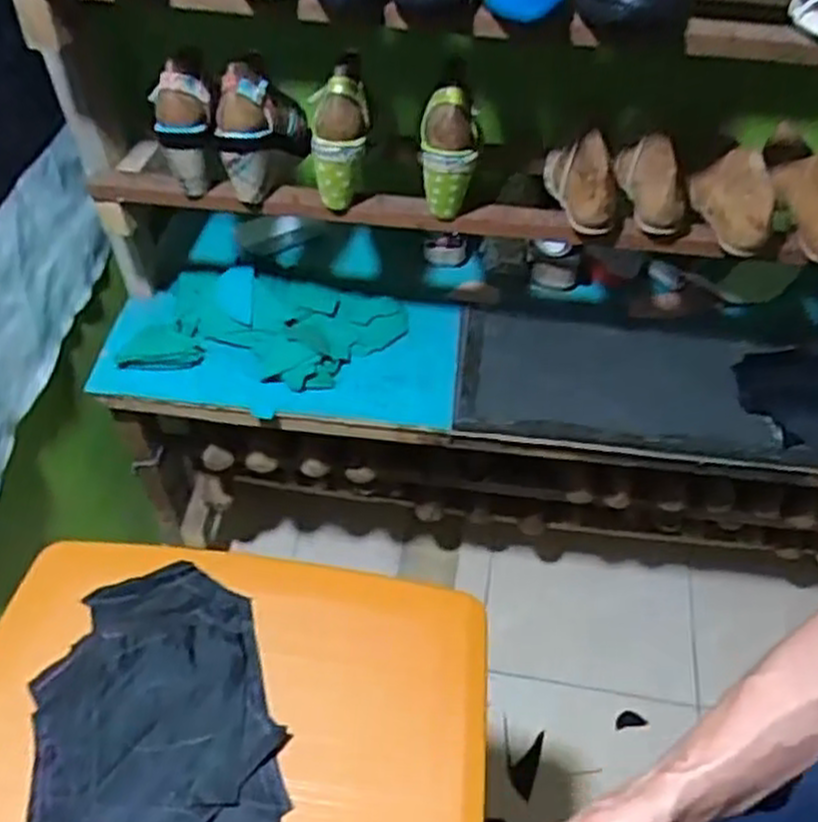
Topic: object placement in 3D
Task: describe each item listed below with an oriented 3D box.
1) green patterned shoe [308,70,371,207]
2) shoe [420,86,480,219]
[{"bbox_3d":[-0.083,-0.302,0.900,0.069,0.151,0.056,14,28,11],"label":"green patterned shoe"},{"bbox_3d":[0.046,-0.299,0.912,0.065,0.141,0.073,2,49,1],"label":"shoe"}]

